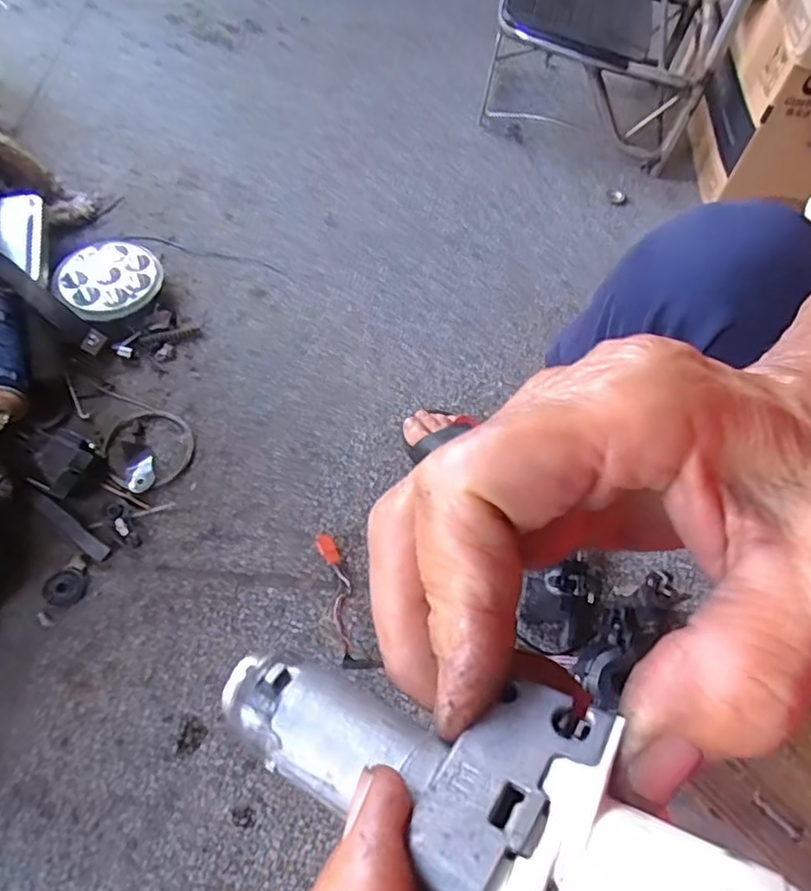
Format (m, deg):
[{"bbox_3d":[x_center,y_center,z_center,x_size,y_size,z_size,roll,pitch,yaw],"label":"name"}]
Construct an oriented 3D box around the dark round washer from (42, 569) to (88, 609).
[{"bbox_3d":[-0.355,0.148,0.634,0.042,0.004,0.039,21,61,7],"label":"dark round washer"}]

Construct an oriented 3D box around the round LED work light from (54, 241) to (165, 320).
[{"bbox_3d":[-0.390,-0.219,0.805,0.131,0.030,0.117,-32,68,-20],"label":"round LED work light"}]

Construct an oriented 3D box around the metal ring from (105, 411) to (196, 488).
[{"bbox_3d":[-0.300,0.002,0.715,0.099,0.007,0.099,2,59,-3],"label":"metal ring"}]

